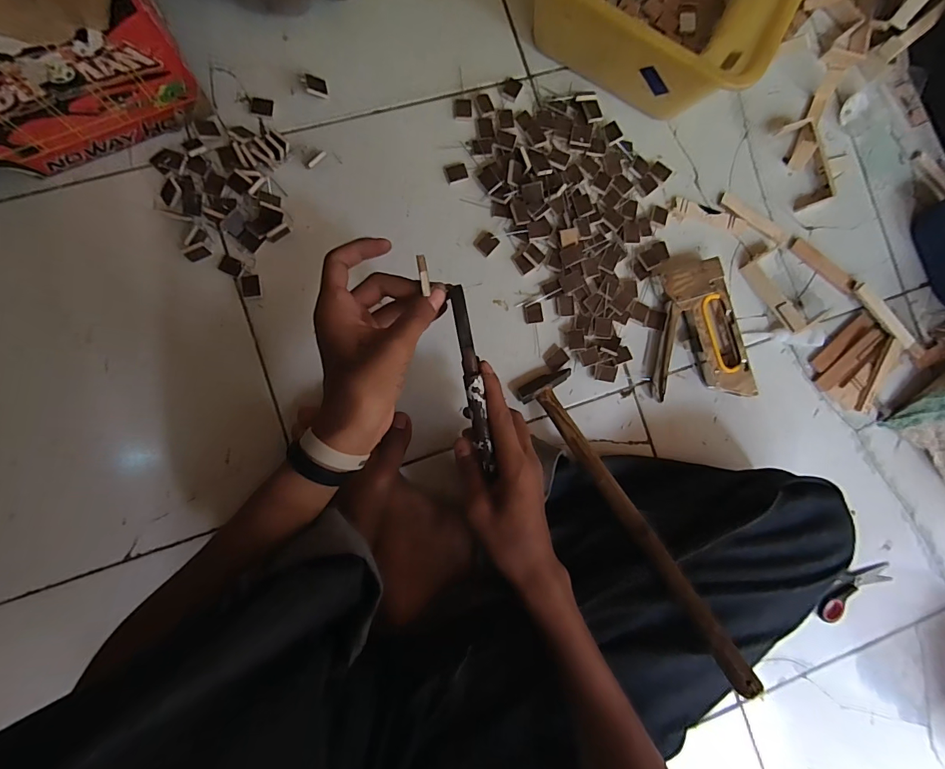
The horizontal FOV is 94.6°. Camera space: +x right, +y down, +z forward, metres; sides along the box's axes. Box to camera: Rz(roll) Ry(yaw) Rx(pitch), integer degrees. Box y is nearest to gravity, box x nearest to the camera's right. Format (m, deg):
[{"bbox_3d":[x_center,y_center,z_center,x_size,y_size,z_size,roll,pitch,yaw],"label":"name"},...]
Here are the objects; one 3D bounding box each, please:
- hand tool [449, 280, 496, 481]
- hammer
[{"bbox_3d":[-0.002,-0.002,0.354,0.018,0.012,0.151,-10,99,-7],"label":"hand tool"},{"bbox_3d":[0.154,0.123,0.434,0.055,0.023,0.328,-27,62,-7],"label":"hammer"}]

